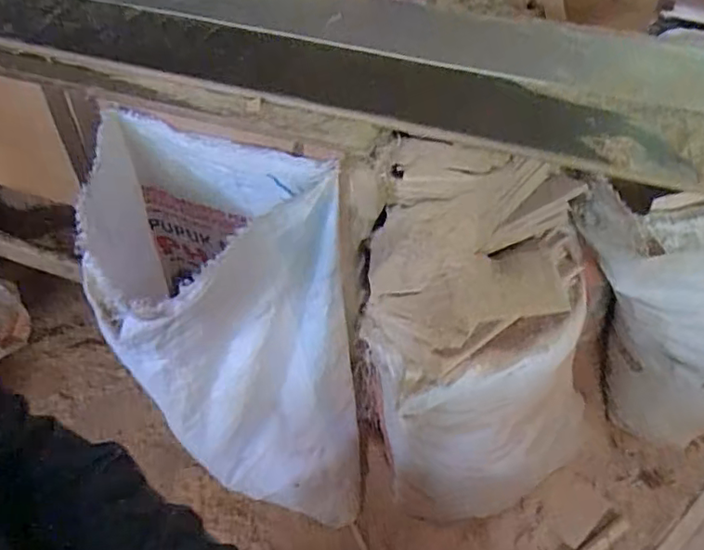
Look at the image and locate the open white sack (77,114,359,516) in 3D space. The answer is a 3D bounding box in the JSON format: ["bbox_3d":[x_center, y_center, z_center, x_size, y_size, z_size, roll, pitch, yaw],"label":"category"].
[{"bbox_3d":[-0.171,0.139,1.009,0.320,0.791,0.346,-22,32,-15],"label":"open white sack"}]

